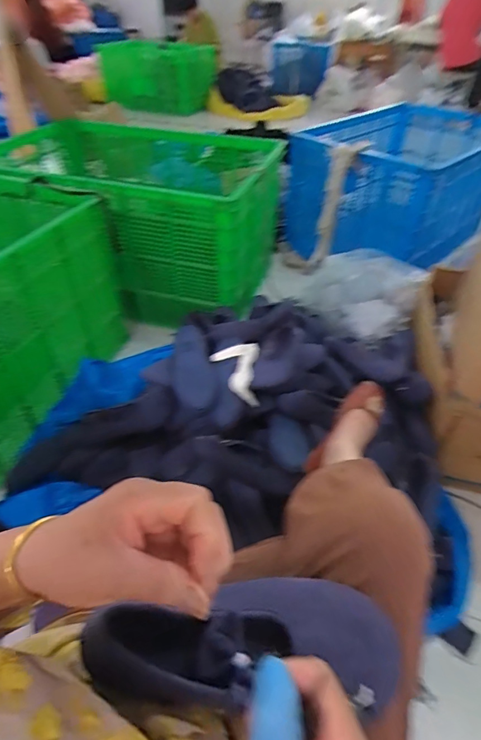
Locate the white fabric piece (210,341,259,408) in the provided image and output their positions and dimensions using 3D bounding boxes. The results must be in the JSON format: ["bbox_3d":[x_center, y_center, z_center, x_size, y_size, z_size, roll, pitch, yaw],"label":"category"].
[{"bbox_3d":[-0.013,0.009,0.993,0.112,0.067,0.162,1,44,0],"label":"white fabric piece"}]

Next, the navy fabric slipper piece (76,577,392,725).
[{"bbox_3d":[0.000,0.217,0.327,0.242,0.046,0.093,-4,44,-1],"label":"navy fabric slipper piece"}]

